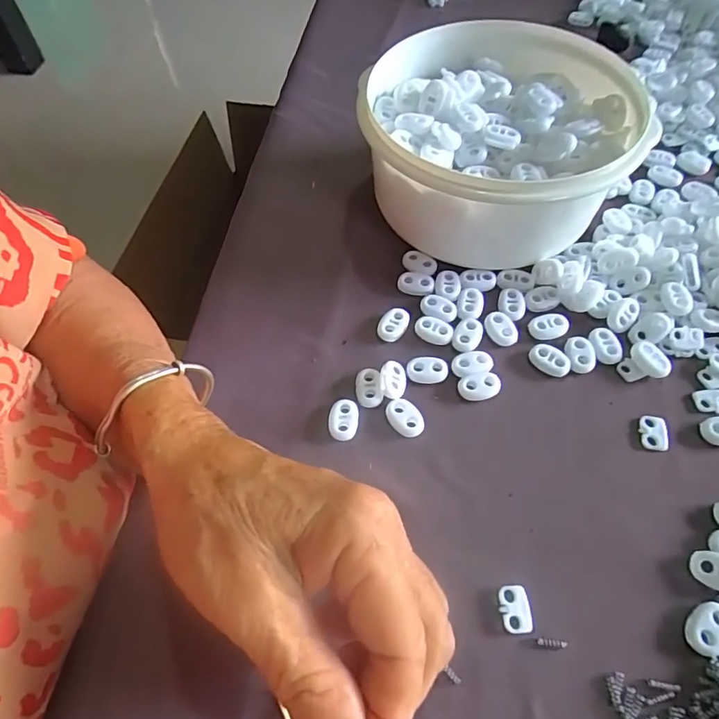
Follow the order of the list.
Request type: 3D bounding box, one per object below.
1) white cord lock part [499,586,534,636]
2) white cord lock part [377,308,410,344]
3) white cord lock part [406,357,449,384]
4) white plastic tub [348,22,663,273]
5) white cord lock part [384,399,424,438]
[{"bbox_3d":[0.067,0.108,0.216,0.013,0.004,0.018,-4,59,1],"label":"white cord lock part"},{"bbox_3d":[0.020,-0.020,0.294,0.015,0.006,0.021,23,63,16],"label":"white cord lock part"},{"bbox_3d":[0.037,0.006,0.277,0.022,0.004,0.014,1,59,4],"label":"white cord lock part"},{"bbox_3d":[0.084,-0.130,0.314,0.159,0.073,0.157,-7,59,-1],"label":"white plastic tub"},{"bbox_3d":[0.024,0.031,0.263,0.016,0.006,0.022,-28,61,-13],"label":"white cord lock part"}]

